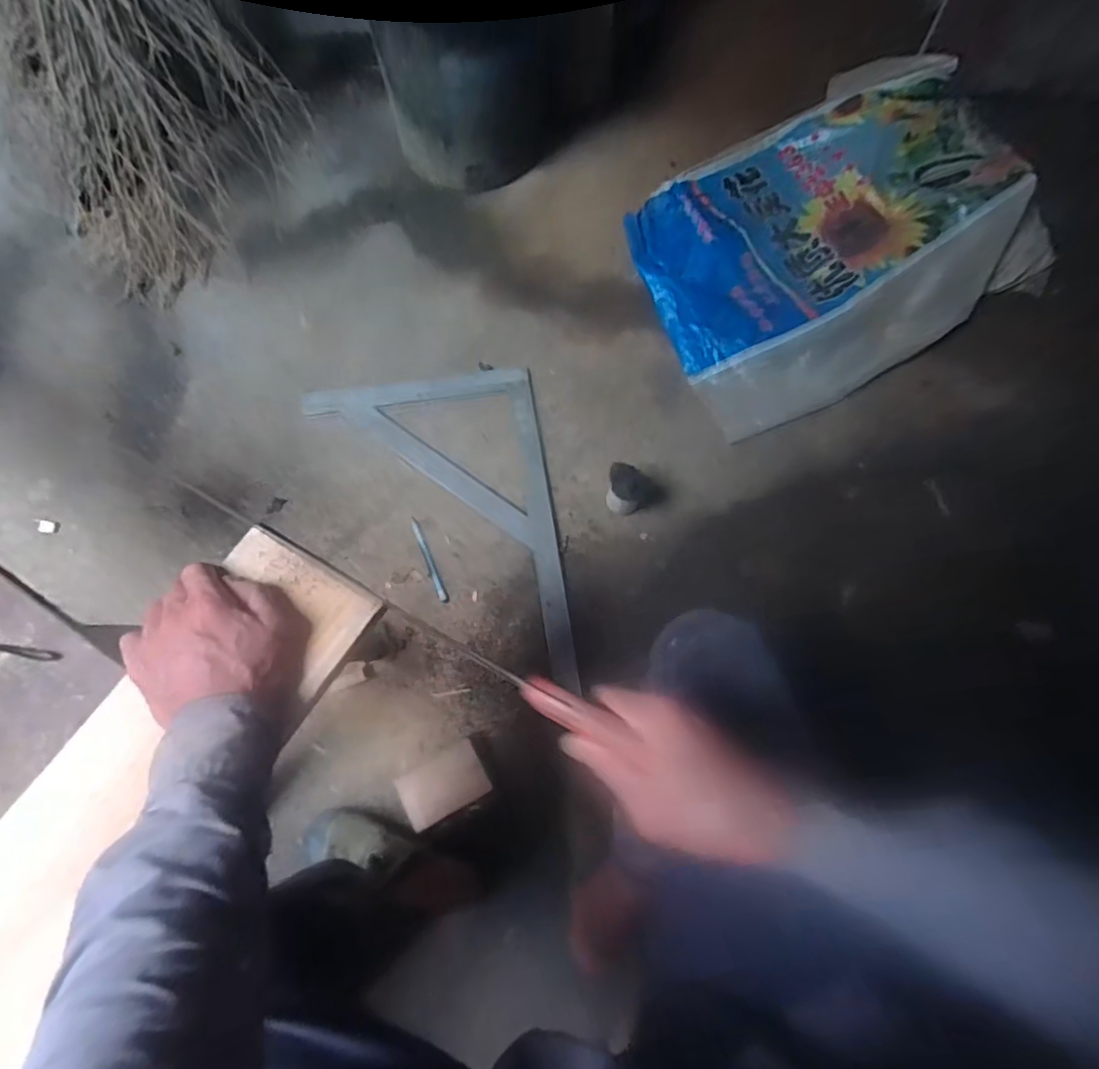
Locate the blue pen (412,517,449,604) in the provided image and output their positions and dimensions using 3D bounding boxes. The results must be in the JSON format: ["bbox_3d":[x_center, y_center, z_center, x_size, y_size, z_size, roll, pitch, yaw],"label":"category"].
[{"bbox_3d":[-0.196,0.041,0.959,0.012,0.010,0.146,-23,76,-8],"label":"blue pen"}]

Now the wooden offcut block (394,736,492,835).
[{"bbox_3d":[-0.152,0.364,0.856,0.118,0.040,0.080,-28,74,-10],"label":"wooden offcut block"}]

